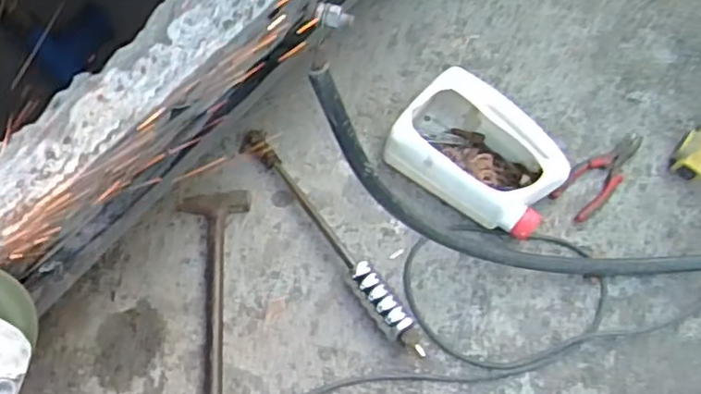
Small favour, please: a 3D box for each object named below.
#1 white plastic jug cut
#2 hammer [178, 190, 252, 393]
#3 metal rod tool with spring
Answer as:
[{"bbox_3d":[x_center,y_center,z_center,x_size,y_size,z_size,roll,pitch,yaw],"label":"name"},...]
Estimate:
[{"bbox_3d":[0.186,-0.064,0.933,0.223,0.092,0.174,34,67,14],"label":"white plastic jug cut"},{"bbox_3d":[-0.179,0.127,0.857,0.093,0.026,0.292,-3,63,-3],"label":"hammer"},{"bbox_3d":[-0.031,0.052,0.898,0.042,0.042,0.395,-33,68,-17],"label":"metal rod tool with spring"}]

